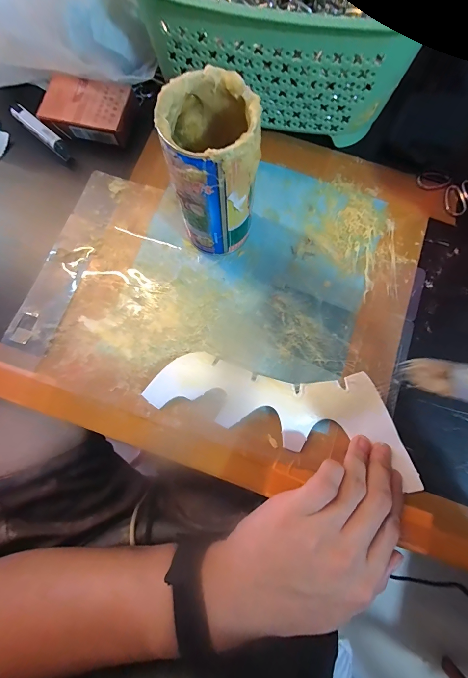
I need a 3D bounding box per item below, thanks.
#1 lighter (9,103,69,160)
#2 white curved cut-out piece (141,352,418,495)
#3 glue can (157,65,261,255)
[{"bbox_3d":[-0.202,-0.217,0.324,0.068,0.021,0.014,41,81,9],"label":"lighter"},{"bbox_3d":[0.045,0.053,0.262,0.228,0.010,0.072,17,80,4],"label":"white curved cut-out piece"},{"bbox_3d":[-0.014,-0.127,0.249,0.062,0.124,0.066,0,77,1],"label":"glue can"}]

